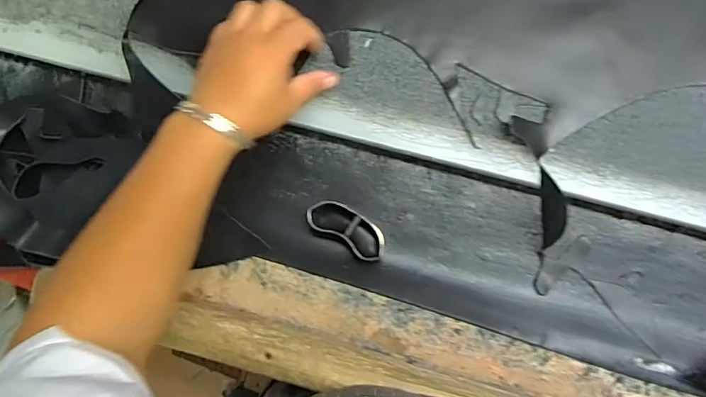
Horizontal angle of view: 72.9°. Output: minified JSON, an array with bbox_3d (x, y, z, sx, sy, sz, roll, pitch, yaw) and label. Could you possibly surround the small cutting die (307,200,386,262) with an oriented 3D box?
[{"bbox_3d":[-0.003,0.029,0.466,0.082,0.038,0.034,32,92,5],"label":"small cutting die"}]

